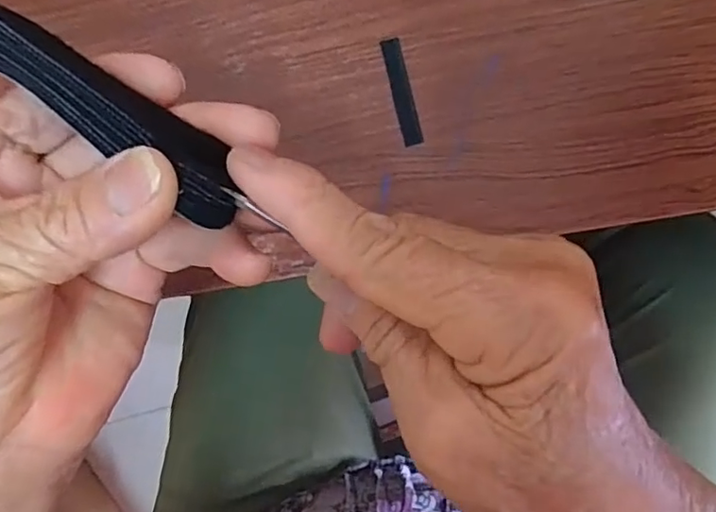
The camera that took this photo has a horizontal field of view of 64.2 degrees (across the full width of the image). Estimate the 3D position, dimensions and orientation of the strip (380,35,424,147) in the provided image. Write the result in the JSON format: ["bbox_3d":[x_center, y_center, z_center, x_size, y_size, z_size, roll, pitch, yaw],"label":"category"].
[{"bbox_3d":[0.022,-0.082,0.284,0.010,0.004,0.055,-13,87,0],"label":"strip"}]

